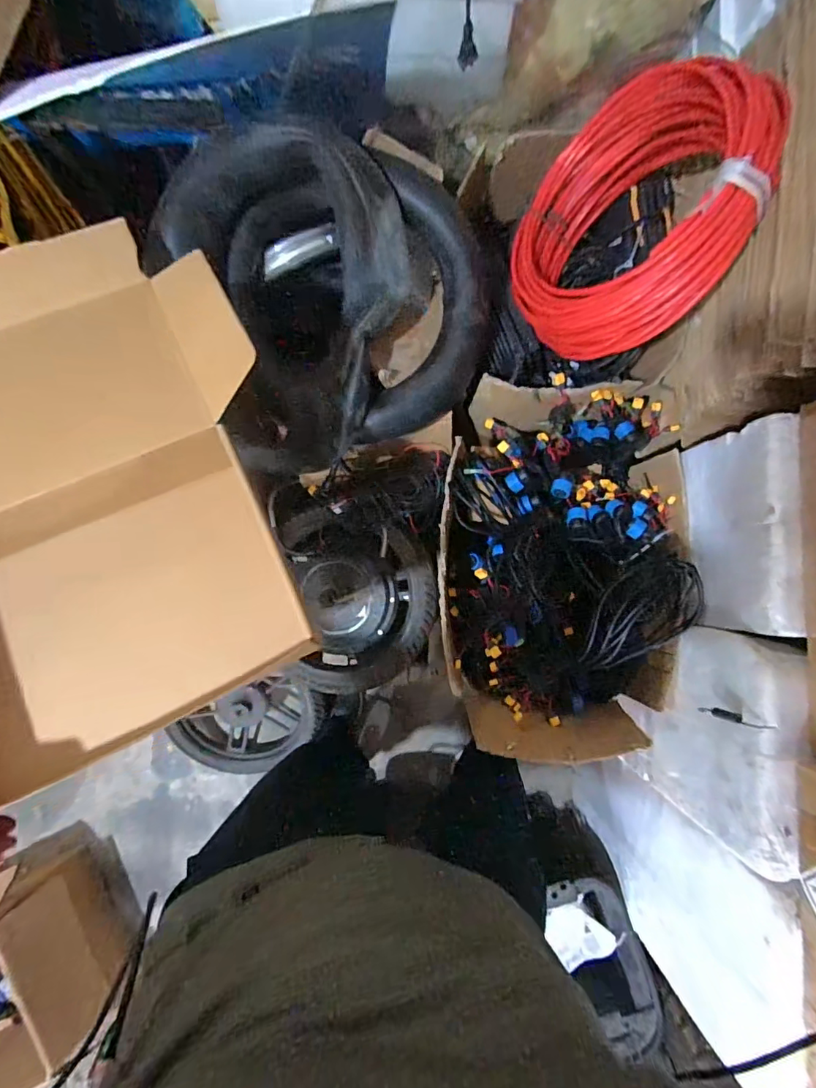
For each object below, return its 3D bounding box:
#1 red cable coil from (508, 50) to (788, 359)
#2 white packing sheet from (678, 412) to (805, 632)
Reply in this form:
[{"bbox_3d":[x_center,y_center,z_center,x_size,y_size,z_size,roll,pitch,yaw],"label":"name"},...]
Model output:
[{"bbox_3d":[0.348,-0.491,0.719,0.107,0.336,0.354,12,72,-36],"label":"red cable coil"},{"bbox_3d":[0.471,-0.021,0.696,0.040,0.181,0.279,2,86,0],"label":"white packing sheet"}]

